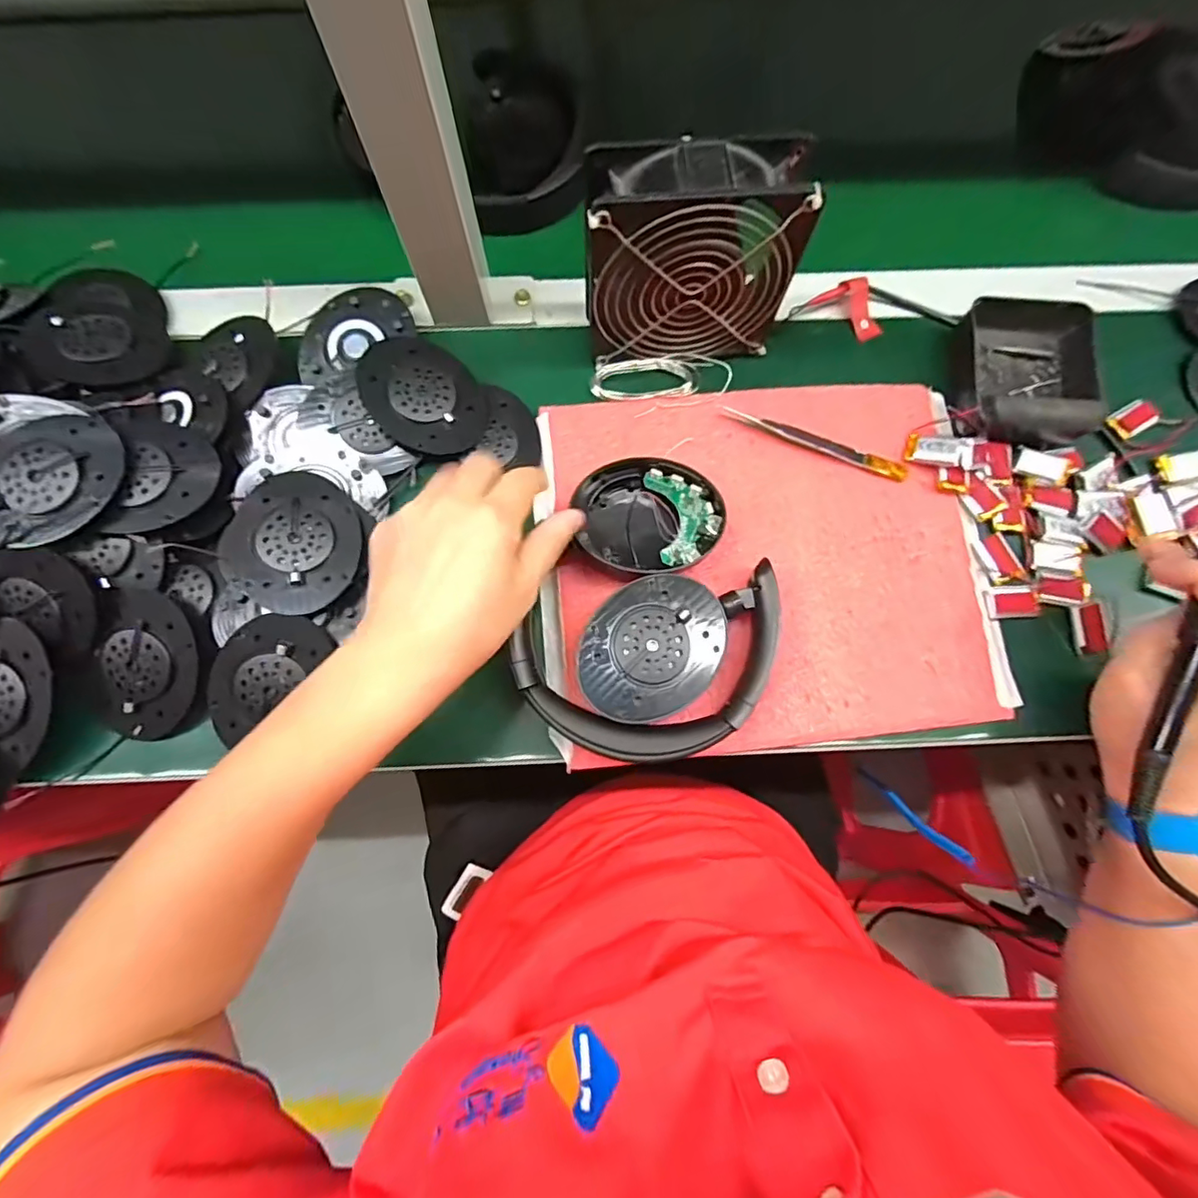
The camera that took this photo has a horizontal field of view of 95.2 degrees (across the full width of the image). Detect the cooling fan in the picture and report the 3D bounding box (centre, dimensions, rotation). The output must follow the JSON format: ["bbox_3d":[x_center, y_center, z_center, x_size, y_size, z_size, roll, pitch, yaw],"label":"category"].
[{"bbox_3d":[0.052,-0.200,0.328,0.118,0.116,0.043,-4,75,-2],"label":"cooling fan"}]

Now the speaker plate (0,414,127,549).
[{"bbox_3d":[-0.311,-0.065,0.304,0.084,0.009,0.075,-20,86,-5],"label":"speaker plate"}]

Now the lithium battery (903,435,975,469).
[{"bbox_3d":[0.222,-0.097,0.357,0.038,0.008,0.019,17,95,28],"label":"lithium battery"}]

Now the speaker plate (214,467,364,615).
[{"bbox_3d":[-0.179,-0.036,0.322,0.077,0.011,0.076,0,75,-1],"label":"speaker plate"}]

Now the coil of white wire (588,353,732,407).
[{"bbox_3d":[0.043,-0.147,0.369,0.093,0.006,0.037,-2,75,-1],"label":"coil of white wire"}]

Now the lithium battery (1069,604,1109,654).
[{"bbox_3d":[0.304,0.018,0.337,0.017,0.006,0.030,5,75,0],"label":"lithium battery"}]

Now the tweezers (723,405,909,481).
[{"bbox_3d":[0.141,-0.103,0.356,0.124,0.007,0.012,19,76,4],"label":"tweezers"}]

